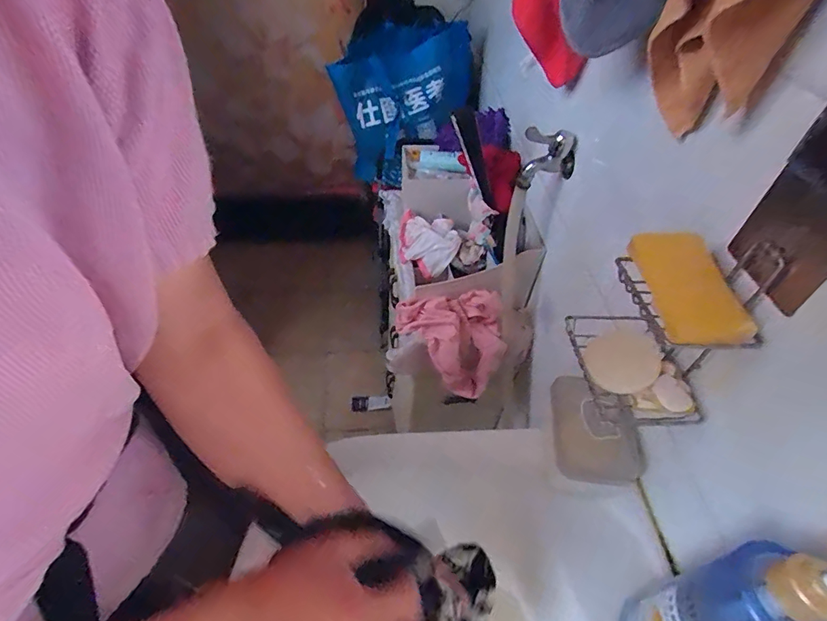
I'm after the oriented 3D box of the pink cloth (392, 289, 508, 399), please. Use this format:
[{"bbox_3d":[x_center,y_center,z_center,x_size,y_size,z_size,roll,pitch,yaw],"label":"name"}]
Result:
[{"bbox_3d":[0.071,0.064,0.809,0.184,0.188,0.045,-11,10,0],"label":"pink cloth"}]

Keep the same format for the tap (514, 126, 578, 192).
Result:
[{"bbox_3d":[0.195,-0.218,0.655,0.078,0.086,0.055,17,48,11],"label":"tap"}]

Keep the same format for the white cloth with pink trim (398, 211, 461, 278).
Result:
[{"bbox_3d":[0.030,-0.133,0.877,0.113,0.059,0.135,2,47,-2],"label":"white cloth with pink trim"}]

